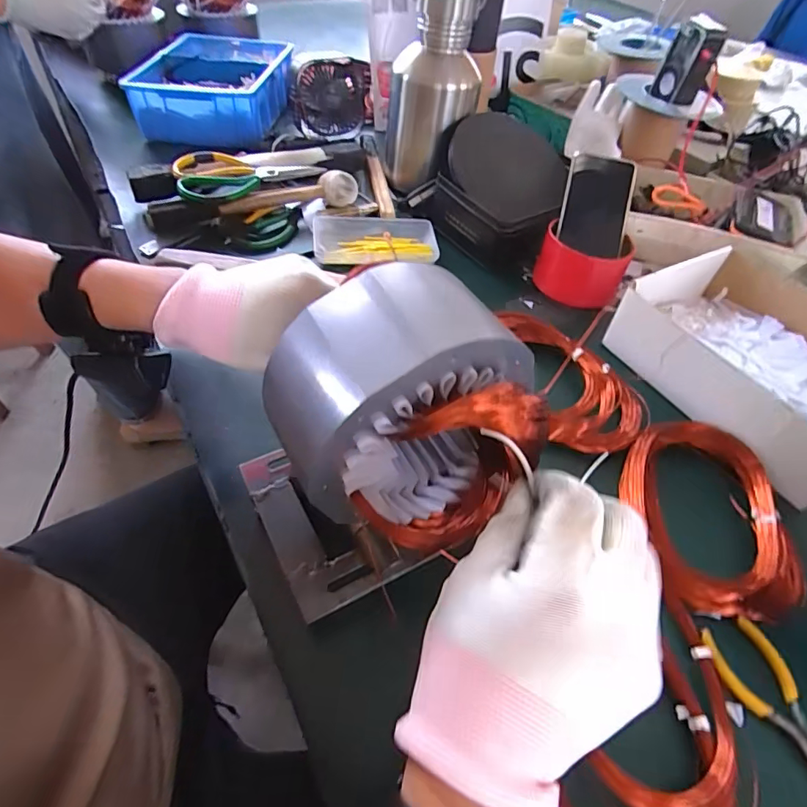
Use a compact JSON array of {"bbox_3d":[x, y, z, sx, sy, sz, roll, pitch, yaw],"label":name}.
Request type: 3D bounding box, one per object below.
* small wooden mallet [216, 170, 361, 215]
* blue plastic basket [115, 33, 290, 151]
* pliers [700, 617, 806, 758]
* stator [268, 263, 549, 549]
[{"bbox_3d":[-0.153,-0.280,0.644,0.177,0.045,0.060,-13,52,-14],"label":"small wooden mallet"},{"bbox_3d":[-0.319,-0.552,0.846,0.210,0.086,0.301,3,50,-1],"label":"blue plastic basket"},{"bbox_3d":[0.249,0.200,0.308,0.049,0.009,0.121,-19,54,-18],"label":"pliers"},{"bbox_3d":[0.013,0.000,0.289,0.124,0.146,0.101,-26,57,9],"label":"stator"}]

